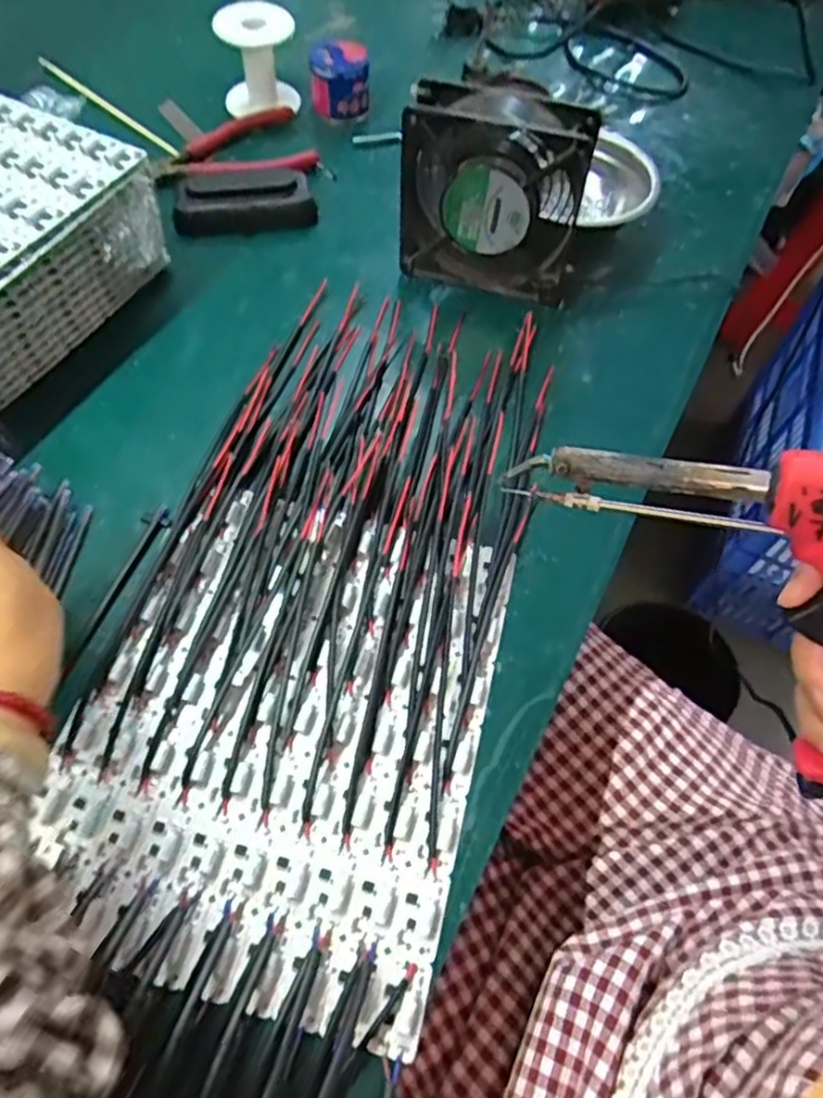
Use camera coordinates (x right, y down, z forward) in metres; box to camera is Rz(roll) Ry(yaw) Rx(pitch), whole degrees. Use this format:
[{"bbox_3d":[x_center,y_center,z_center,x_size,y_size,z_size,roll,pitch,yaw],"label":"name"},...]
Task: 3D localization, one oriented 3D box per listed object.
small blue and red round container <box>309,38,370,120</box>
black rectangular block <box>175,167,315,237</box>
[{"bbox_3d":[-0.062,-0.406,0.606,0.052,0.050,0.046,-2,59,-4],"label":"small blue and red round container"},{"bbox_3d":[-0.129,-0.272,0.540,0.104,0.033,0.050,-6,60,-6],"label":"black rectangular block"}]

